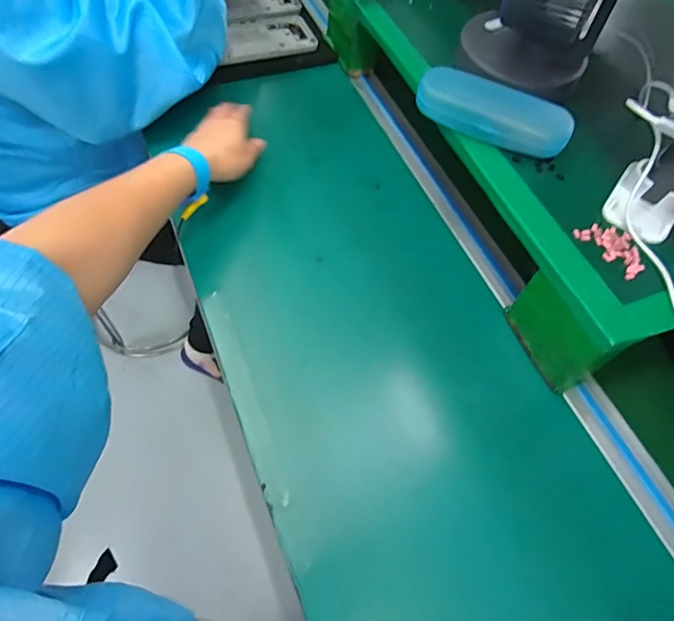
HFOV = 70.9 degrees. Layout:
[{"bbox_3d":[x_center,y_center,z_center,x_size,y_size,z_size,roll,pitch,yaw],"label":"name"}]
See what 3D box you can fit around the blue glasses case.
[{"bbox_3d":[0.155,-0.197,0.472,0.151,0.033,0.050,22,61,8],"label":"blue glasses case"}]

